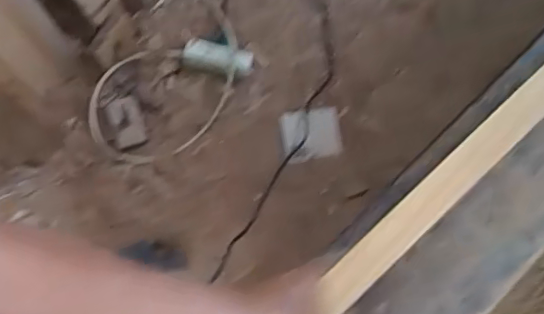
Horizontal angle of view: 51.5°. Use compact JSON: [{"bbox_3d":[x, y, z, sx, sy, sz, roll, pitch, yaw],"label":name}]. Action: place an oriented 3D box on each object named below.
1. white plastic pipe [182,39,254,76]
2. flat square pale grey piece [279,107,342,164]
[{"bbox_3d":[-0.134,-0.242,1.399,0.172,0.061,0.060,11,72,3],"label":"white plastic pipe"},{"bbox_3d":[0.095,-0.055,1.359,0.139,0.005,0.123,-9,73,-3],"label":"flat square pale grey piece"}]

